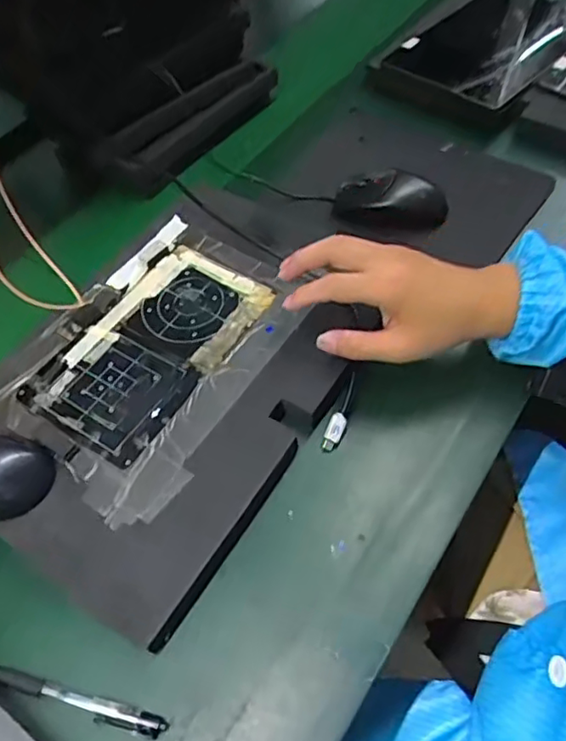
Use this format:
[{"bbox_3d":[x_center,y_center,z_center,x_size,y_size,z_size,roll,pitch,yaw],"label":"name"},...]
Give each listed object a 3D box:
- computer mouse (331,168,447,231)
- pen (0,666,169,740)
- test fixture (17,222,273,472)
[{"bbox_3d":[0.112,-0.180,0.633,0.116,0.036,0.059,-2,54,5],"label":"computer mouse"},{"bbox_3d":[-0.141,0.214,0.398,0.134,0.011,0.015,11,56,14],"label":"pen"},{"bbox_3d":[-0.124,-0.034,0.545,0.151,0.015,0.218,26,61,23],"label":"test fixture"}]

